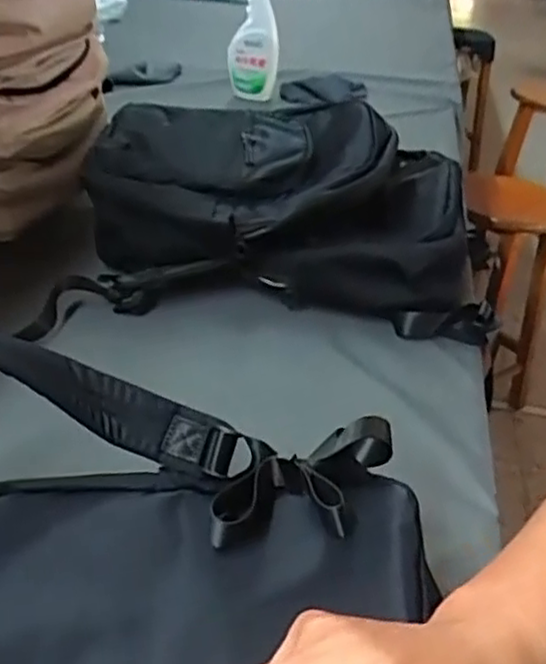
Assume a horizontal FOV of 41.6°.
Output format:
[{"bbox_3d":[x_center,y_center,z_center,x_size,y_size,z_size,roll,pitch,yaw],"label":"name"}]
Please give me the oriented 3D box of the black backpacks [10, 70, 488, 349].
[{"bbox_3d":[-0.015,-0.139,0.842,0.465,0.160,0.341,0,34,-7],"label":"black backpacks"}]

